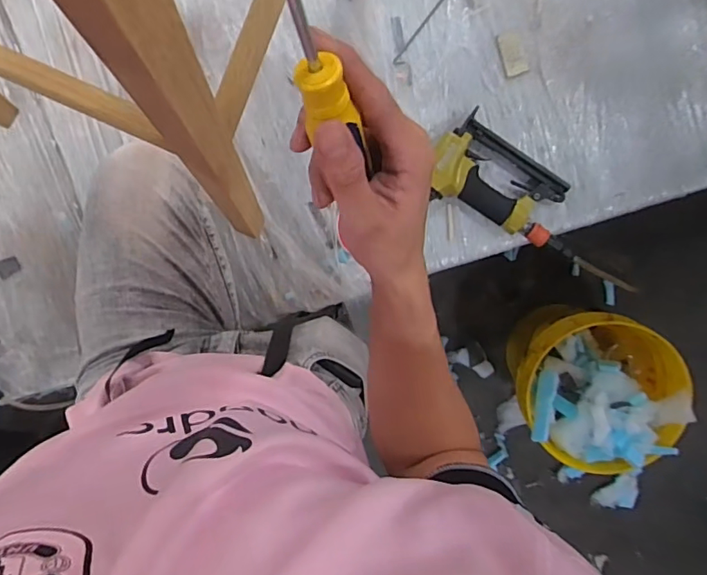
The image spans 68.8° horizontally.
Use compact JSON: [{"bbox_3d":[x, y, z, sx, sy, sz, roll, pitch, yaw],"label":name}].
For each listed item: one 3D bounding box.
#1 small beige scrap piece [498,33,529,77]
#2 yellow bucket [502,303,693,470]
[{"bbox_3d":[0.225,-0.329,0.728,0.032,0.004,0.058,-15,96,7],"label":"small beige scrap piece"},{"bbox_3d":[0.520,0.193,1.180,0.306,0.336,0.314,1,98,5],"label":"yellow bucket"}]

